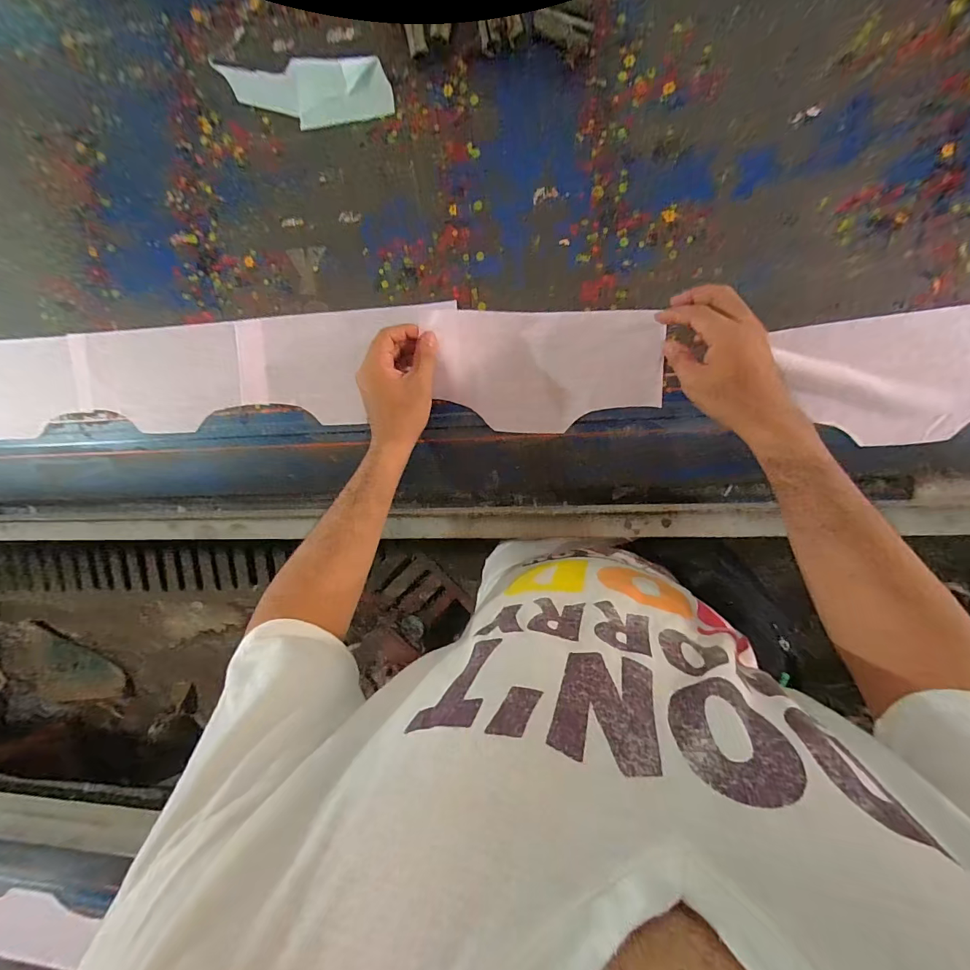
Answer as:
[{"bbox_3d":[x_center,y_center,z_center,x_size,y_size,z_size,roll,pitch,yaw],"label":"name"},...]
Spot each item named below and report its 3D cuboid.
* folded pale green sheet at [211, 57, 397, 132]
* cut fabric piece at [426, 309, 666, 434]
[{"bbox_3d":[-0.217,-0.469,0.507,0.219,0.008,0.072,7,94,8],"label":"folded pale green sheet"},{"bbox_3d":[0.075,-0.132,0.484,0.253,0.040,0.134,0,93,8],"label":"cut fabric piece"}]

